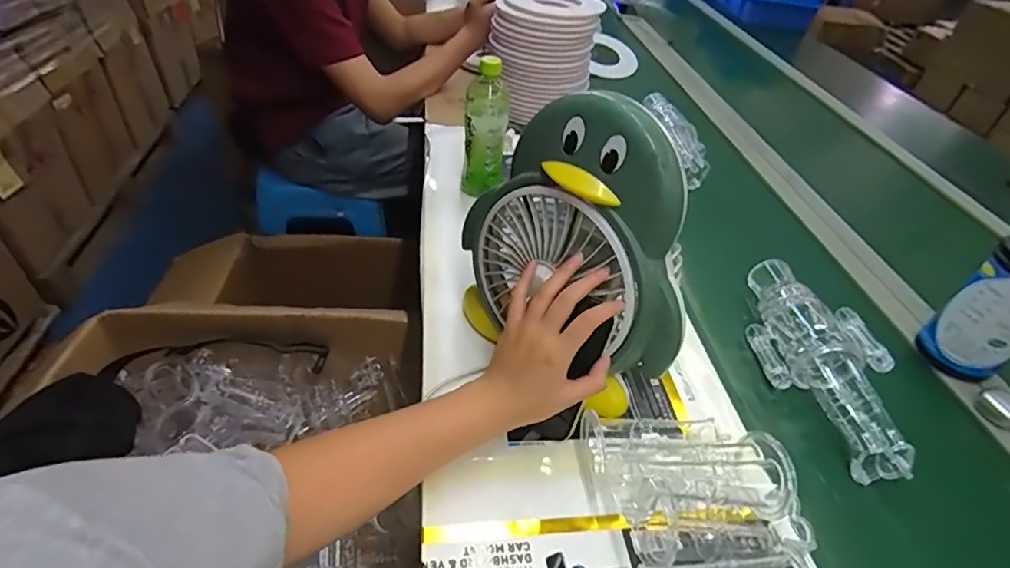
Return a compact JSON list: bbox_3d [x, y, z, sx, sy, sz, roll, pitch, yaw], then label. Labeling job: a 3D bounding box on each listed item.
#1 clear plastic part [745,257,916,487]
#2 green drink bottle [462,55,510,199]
[{"bbox_3d":[0.372,0.079,0.629,0.118,0.054,0.298,5,42,-3],"label":"clear plastic part"},{"bbox_3d":[-0.031,-0.241,0.805,0.062,0.196,0.071,1,42,-8],"label":"green drink bottle"}]

